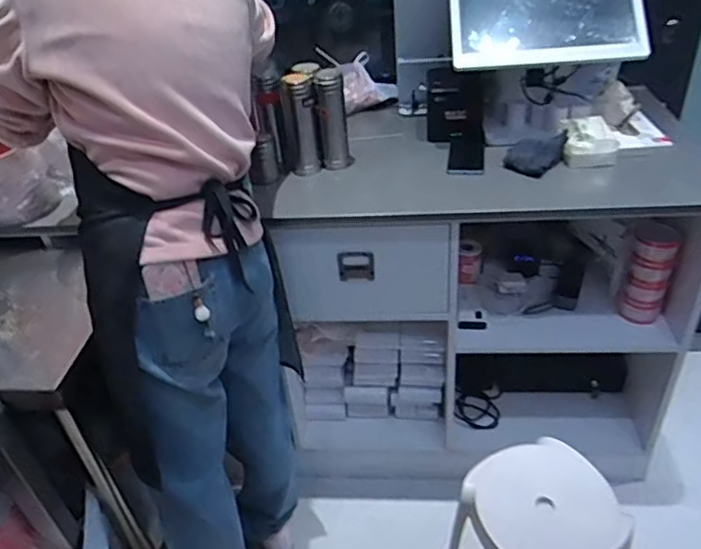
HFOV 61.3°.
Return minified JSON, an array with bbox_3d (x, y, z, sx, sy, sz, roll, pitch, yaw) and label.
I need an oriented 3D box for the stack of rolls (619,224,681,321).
[{"bbox_3d":[0.660,0.006,1.313,0.088,0.240,0.078,13,40,24],"label":"stack of rolls"}]

